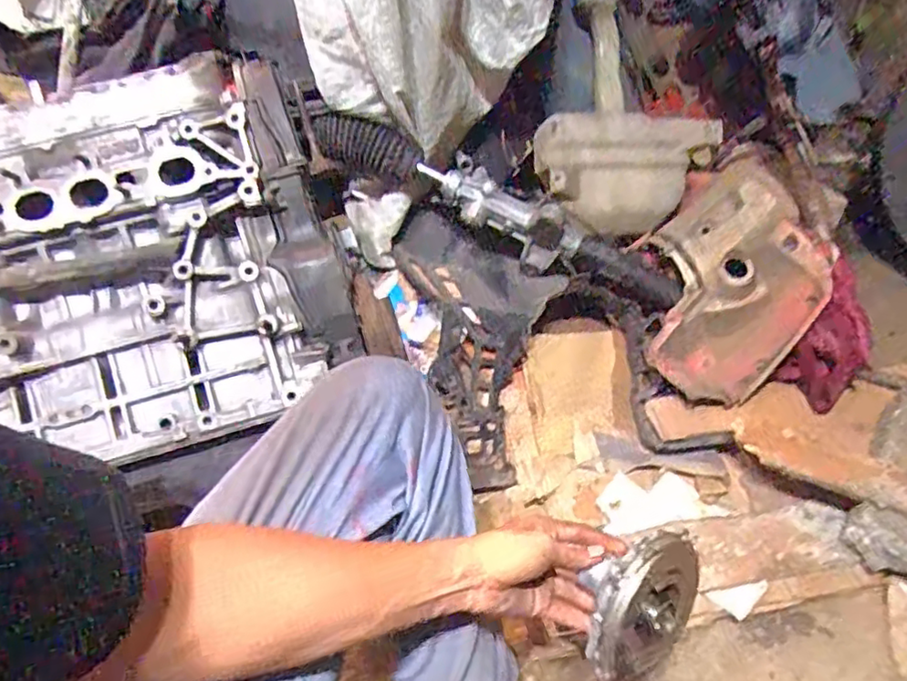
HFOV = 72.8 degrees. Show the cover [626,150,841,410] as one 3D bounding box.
[{"bbox_3d":[0.410,-0.088,0.923,0.261,0.057,0.334,43,102,18],"label":"cover"}]

